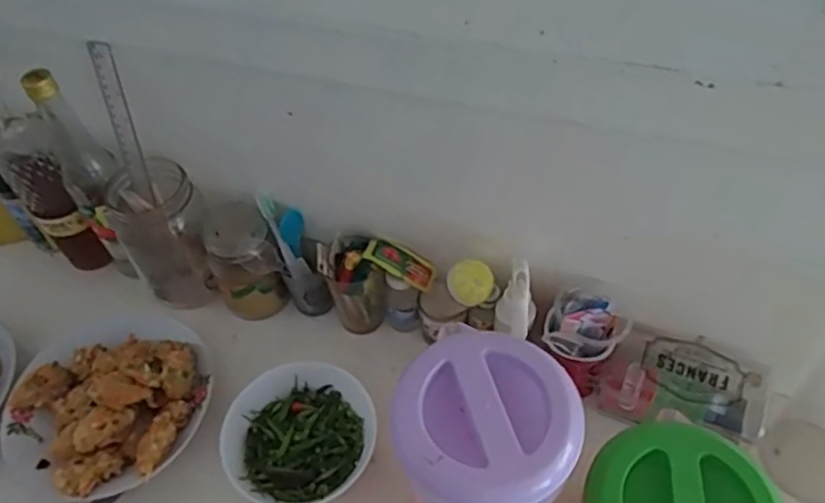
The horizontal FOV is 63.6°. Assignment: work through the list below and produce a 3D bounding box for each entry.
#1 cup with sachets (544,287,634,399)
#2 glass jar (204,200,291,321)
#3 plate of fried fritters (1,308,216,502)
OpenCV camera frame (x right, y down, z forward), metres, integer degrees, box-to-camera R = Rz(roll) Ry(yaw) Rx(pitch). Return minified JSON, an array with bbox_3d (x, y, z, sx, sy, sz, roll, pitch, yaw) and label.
[{"bbox_3d":[0.165,0.090,0.651,0.072,0.100,0.066,-2,51,3],"label":"cup with sachets"},{"bbox_3d":[-0.190,0.011,0.735,0.080,0.128,0.073,-2,51,3],"label":"glass jar"},{"bbox_3d":[-0.307,0.139,0.676,0.199,0.054,0.213,0,51,5],"label":"plate of fried fritters"}]

